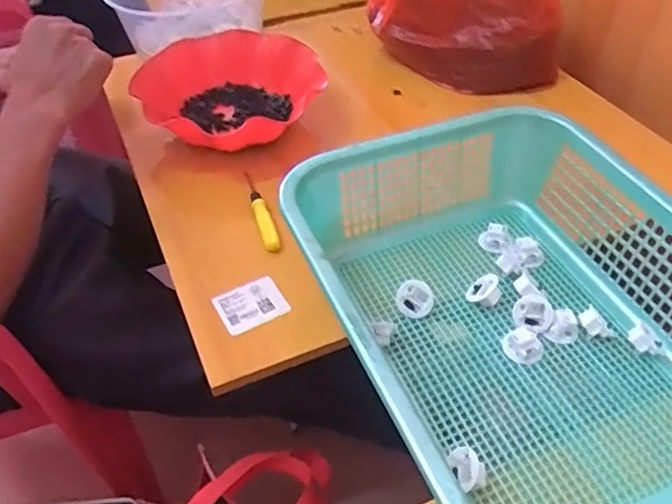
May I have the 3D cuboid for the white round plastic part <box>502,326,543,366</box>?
[{"bbox_3d":[0.157,0.079,0.495,0.031,0.015,0.029,-1,46,1],"label":"white round plastic part"}]

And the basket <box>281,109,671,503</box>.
[{"bbox_3d":[0.150,0.049,0.469,0.300,0.106,0.385,-18,48,-15],"label":"basket"}]

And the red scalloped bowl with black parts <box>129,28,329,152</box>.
[{"bbox_3d":[-0.139,-0.205,0.754,0.207,0.088,0.222,-22,49,-19],"label":"red scalloped bowl with black parts"}]

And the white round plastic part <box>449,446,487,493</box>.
[{"bbox_3d":[0.094,0.153,0.417,0.024,0.018,0.030,-13,47,-10],"label":"white round plastic part"}]

